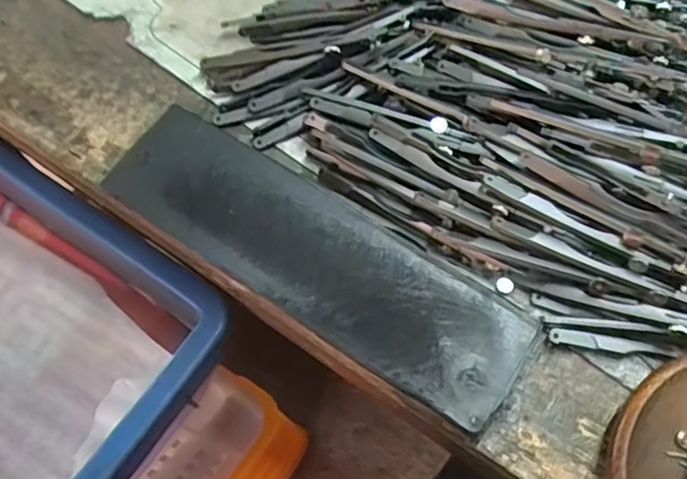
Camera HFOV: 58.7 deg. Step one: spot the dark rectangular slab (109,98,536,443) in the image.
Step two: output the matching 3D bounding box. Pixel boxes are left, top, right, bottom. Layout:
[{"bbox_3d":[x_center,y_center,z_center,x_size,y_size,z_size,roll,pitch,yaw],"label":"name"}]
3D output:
[{"bbox_3d":[-0.017,0.004,0.282,0.211,0.008,0.058,32,71,16],"label":"dark rectangular slab"}]

